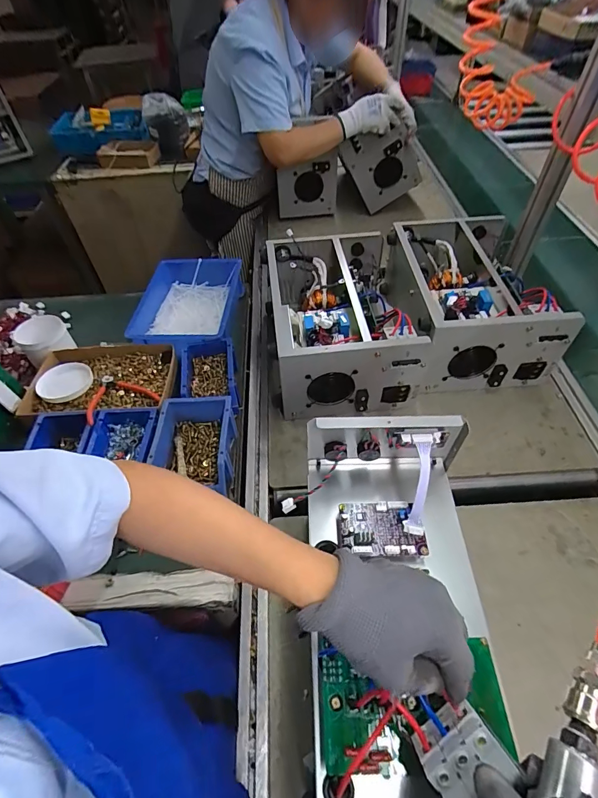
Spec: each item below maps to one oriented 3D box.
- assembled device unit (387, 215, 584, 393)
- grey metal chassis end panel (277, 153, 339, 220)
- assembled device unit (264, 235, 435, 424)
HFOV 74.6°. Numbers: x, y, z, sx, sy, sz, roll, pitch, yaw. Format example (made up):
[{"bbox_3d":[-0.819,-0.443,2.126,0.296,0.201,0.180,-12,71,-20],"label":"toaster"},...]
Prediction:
[{"bbox_3d":[0.349,-0.209,0.855,0.286,0.176,0.406,-3,52,1],"label":"assembled device unit"},{"bbox_3d":[0.025,-0.635,1.188,0.180,0.197,0.026,-8,65,-2],"label":"grey metal chassis end panel"},{"bbox_3d":[0.090,-0.174,0.837,0.313,0.180,0.399,-5,52,-1],"label":"assembled device unit"}]

